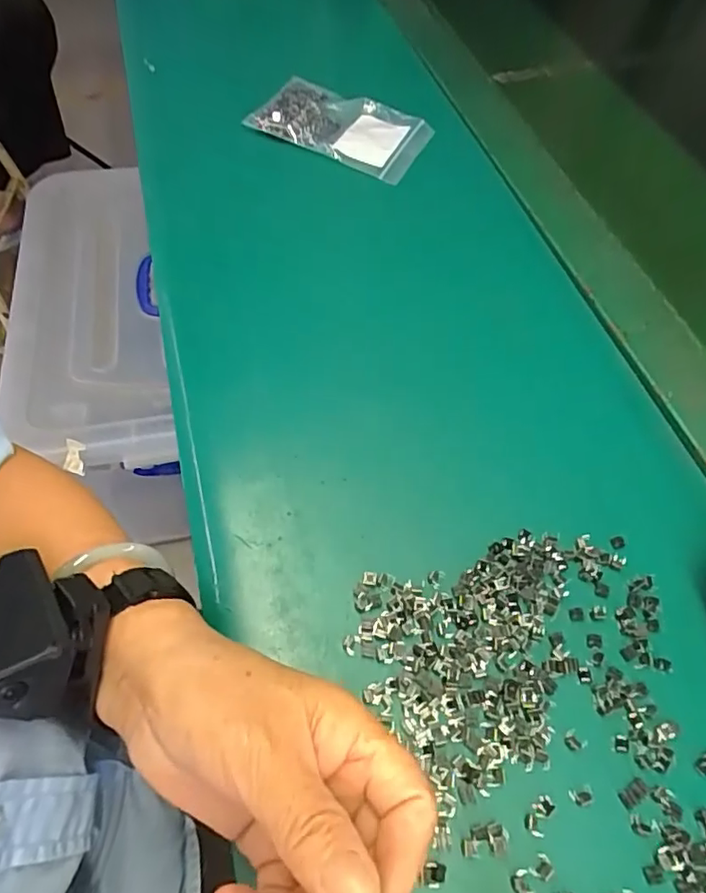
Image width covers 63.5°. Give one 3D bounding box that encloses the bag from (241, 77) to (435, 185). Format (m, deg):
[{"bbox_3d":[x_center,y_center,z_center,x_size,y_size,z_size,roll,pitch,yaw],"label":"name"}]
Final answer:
[{"bbox_3d":[-0.010,-0.298,0.525,0.146,0.030,0.093,25,60,13],"label":"bag"}]

